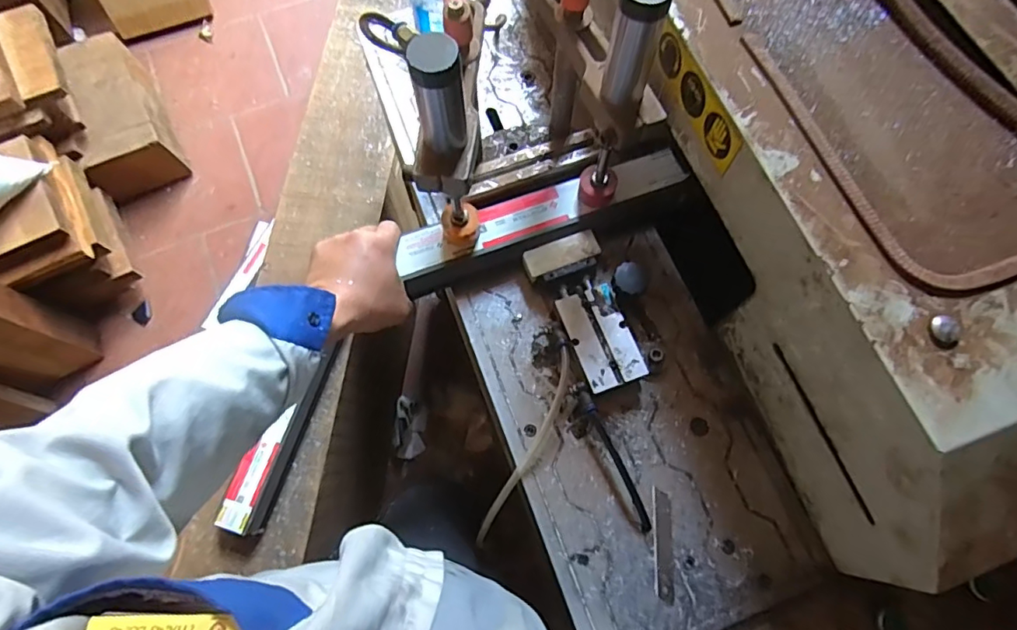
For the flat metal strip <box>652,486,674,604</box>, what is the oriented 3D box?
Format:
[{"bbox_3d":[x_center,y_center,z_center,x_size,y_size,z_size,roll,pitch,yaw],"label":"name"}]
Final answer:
[{"bbox_3d":[0.156,0.231,0.538,0.019,0.004,0.103,3,71,1],"label":"flat metal strip"}]

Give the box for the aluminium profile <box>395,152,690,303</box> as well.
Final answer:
[{"bbox_3d":[0.040,-0.109,0.619,0.337,0.042,0.067,-22,72,-7],"label":"aluminium profile"}]

